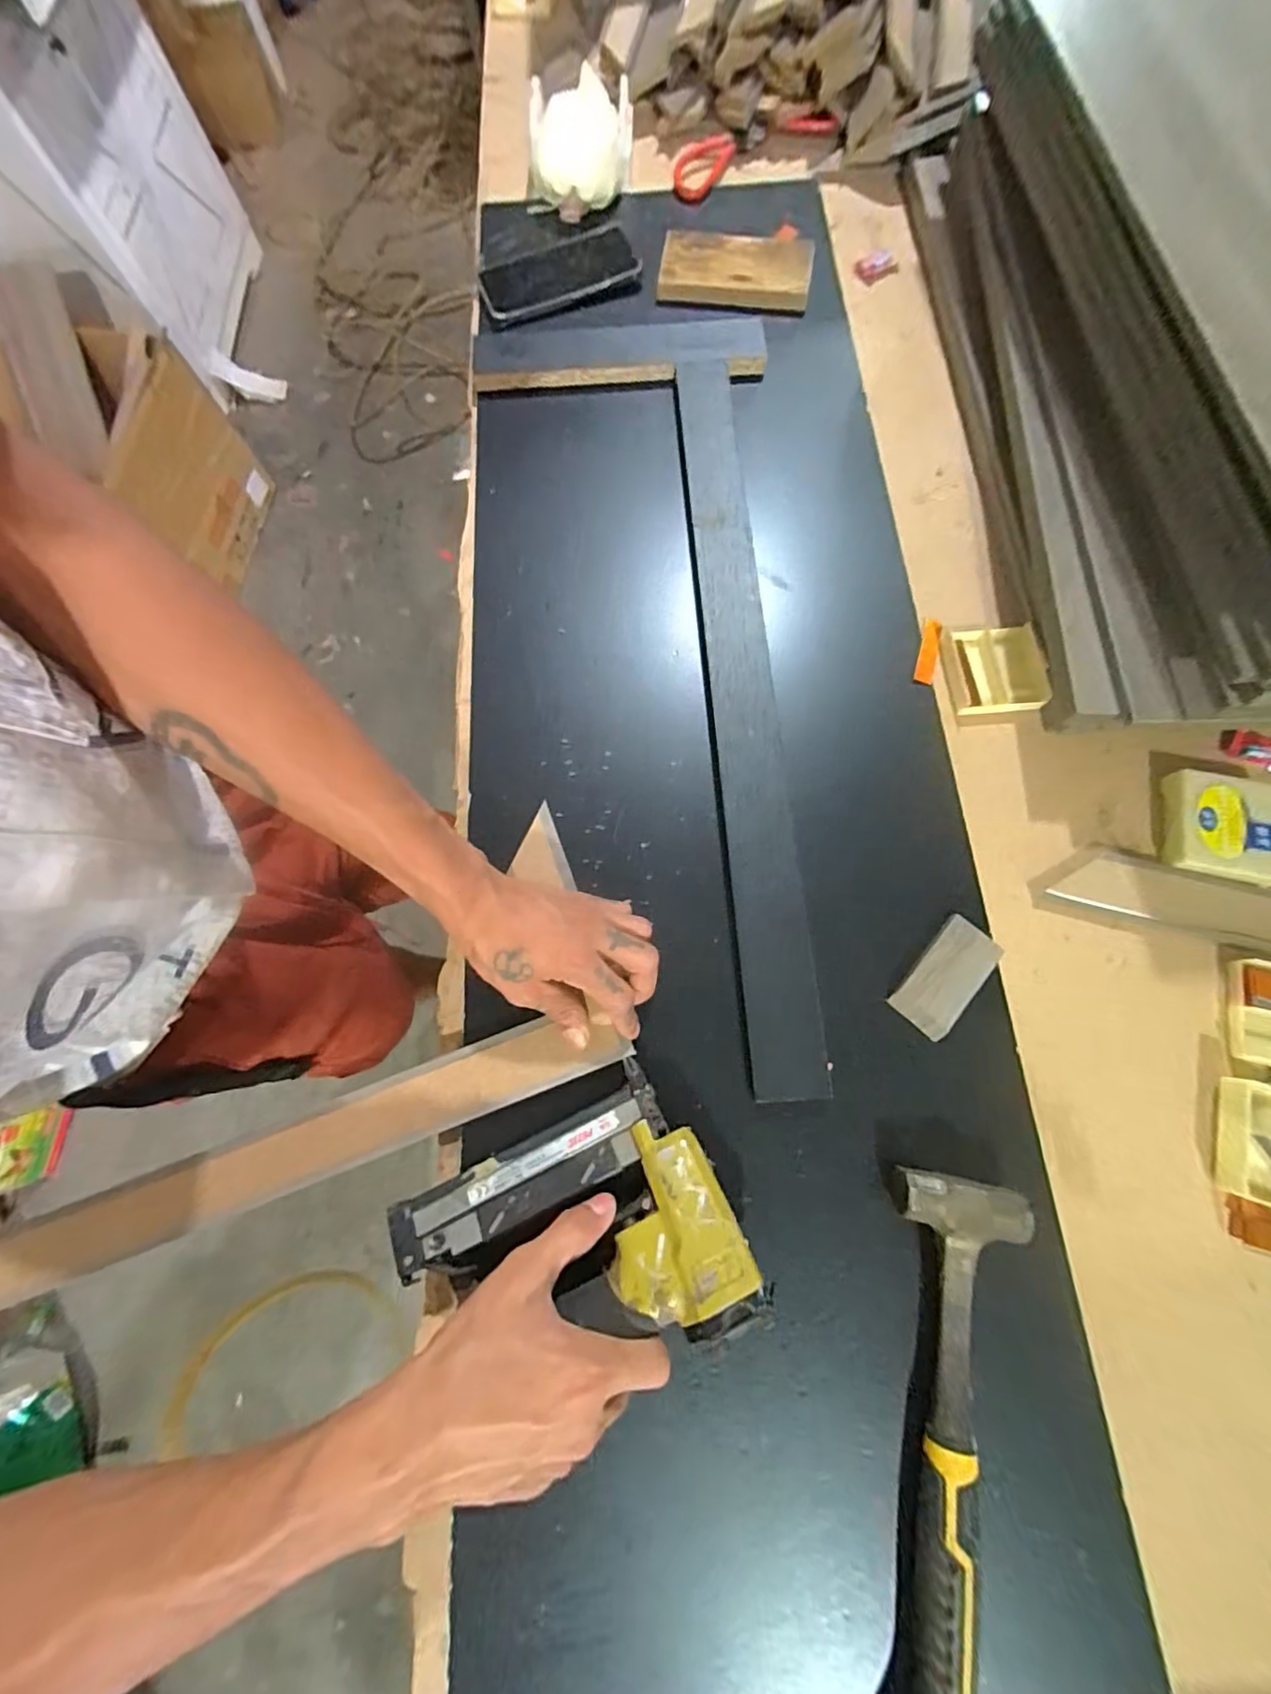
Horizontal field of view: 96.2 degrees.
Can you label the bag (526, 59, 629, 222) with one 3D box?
[{"bbox_3d":[-0.061,-0.753,0.614,0.111,0.058,0.137,-4,74,2],"label":"bag"}]

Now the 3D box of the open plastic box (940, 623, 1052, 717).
[{"bbox_3d":[0.289,-0.147,0.463,0.070,0.017,0.080,-6,74,1],"label":"open plastic box"}]

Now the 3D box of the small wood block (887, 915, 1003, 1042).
[{"bbox_3d":[0.217,0.091,0.398,0.041,0.010,0.081,38,79,12],"label":"small wood block"}]

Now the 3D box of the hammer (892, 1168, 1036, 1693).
[{"bbox_3d":[0.170,0.341,0.316,0.071,0.033,0.290,11,75,6],"label":"hammer"}]

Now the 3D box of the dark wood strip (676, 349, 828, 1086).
[{"bbox_3d":[0.087,-0.141,0.459,0.051,0.012,0.645,-3,75,-1],"label":"dark wood strip"}]

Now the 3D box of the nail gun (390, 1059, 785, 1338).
[{"bbox_3d":[-0.036,0.238,0.345,0.183,0.053,0.135,-26,56,-6],"label":"nail gun"}]

